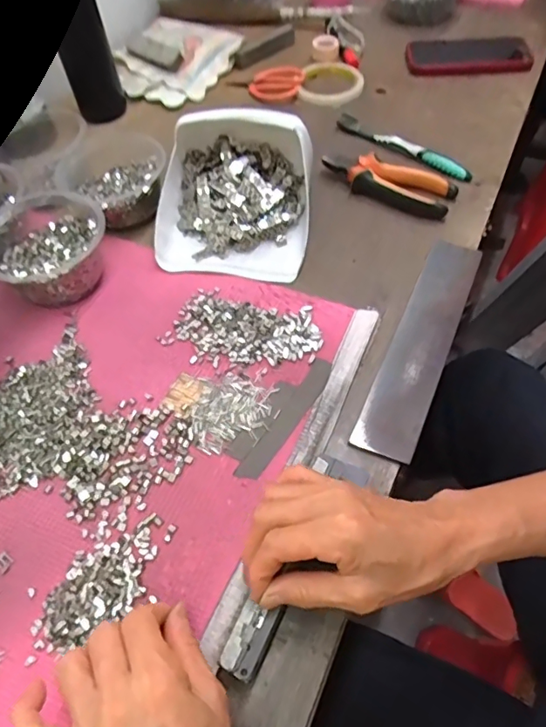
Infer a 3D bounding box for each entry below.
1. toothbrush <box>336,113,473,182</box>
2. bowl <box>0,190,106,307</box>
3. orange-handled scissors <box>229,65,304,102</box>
[{"bbox_3d":[0.156,-0.262,0.619,0.187,0.019,0.015,36,65,23],"label":"toothbrush"},{"bbox_3d":[-0.223,-0.117,0.498,0.116,0.058,0.135,-29,60,-16],"label":"bowl"},{"bbox_3d":[-0.009,-0.394,0.720,0.102,0.023,0.044,1,56,3],"label":"orange-handled scissors"}]

